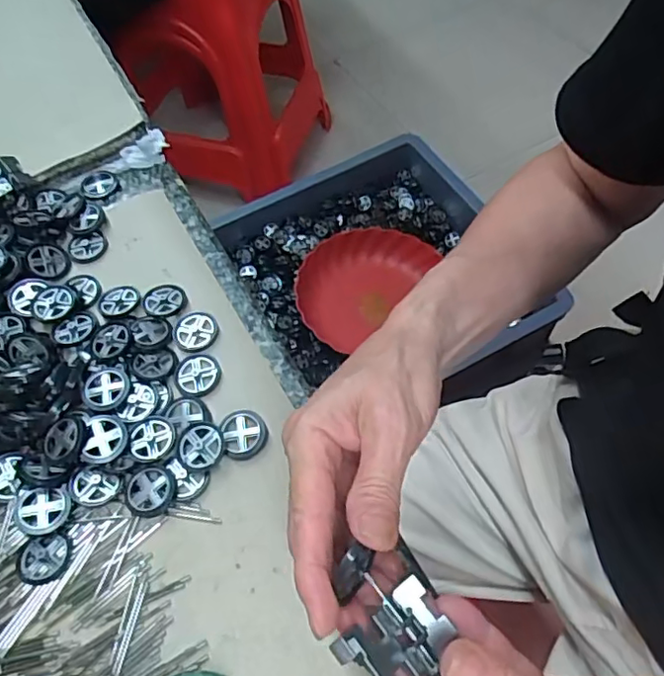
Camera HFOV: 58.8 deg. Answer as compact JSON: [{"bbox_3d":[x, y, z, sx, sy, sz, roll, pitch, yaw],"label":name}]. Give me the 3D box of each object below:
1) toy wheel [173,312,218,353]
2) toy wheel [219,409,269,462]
[{"bbox_3d":[-0.085,-0.005,0.369,0.028,0.004,0.028,-2,58,3],"label":"toy wheel"},{"bbox_3d":[-0.049,0.053,0.330,0.025,0.004,0.028,-15,58,-5],"label":"toy wheel"}]

